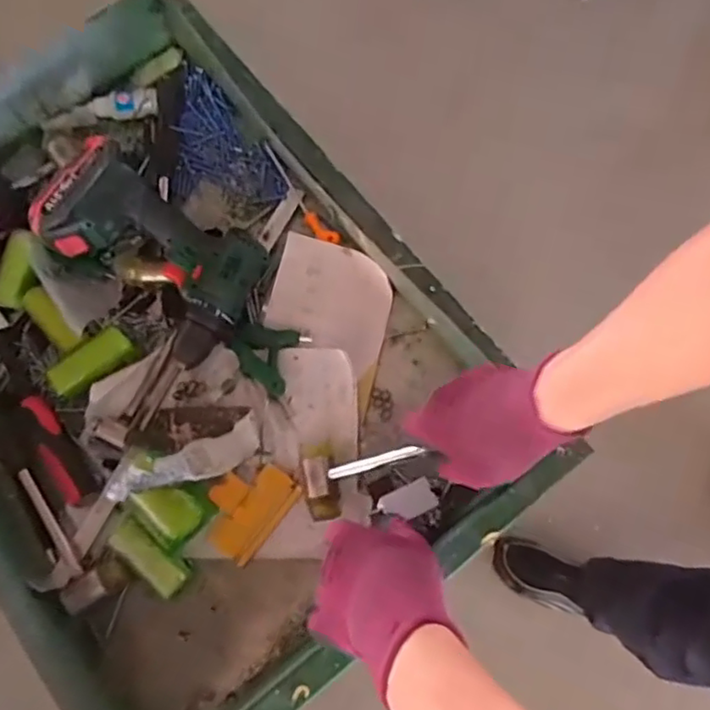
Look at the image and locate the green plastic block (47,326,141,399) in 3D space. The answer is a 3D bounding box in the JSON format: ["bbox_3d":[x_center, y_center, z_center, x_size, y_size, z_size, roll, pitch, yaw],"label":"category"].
[{"bbox_3d":[-0.272,0.009,0.645,0.087,0.019,0.039,-37,77,-8],"label":"green plastic block"}]

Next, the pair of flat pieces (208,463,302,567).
[{"bbox_3d":[-0.108,0.150,0.618,0.068,0.018,0.094,37,79,10],"label":"pair of flat pieces"}]

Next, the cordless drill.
[{"bbox_3d":[-0.214,-0.109,0.647,0.230,0.062,0.145,36,78,-2],"label":"cordless drill"}]

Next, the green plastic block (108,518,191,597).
[{"bbox_3d":[-0.195,0.192,0.592,0.081,0.025,0.031,44,80,-4],"label":"green plastic block"}]

